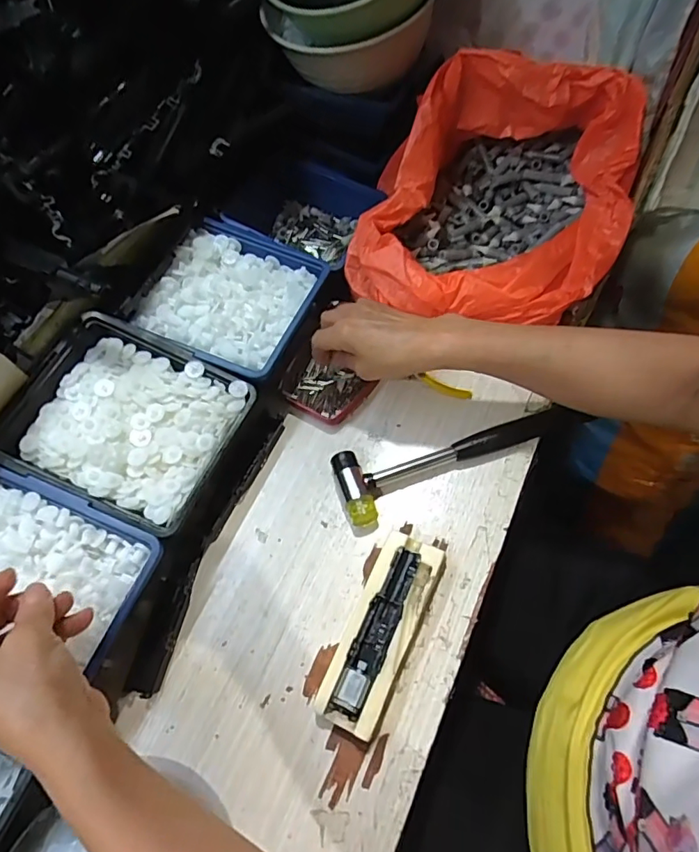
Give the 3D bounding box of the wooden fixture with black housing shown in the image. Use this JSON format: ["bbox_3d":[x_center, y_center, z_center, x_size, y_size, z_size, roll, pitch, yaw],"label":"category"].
[{"bbox_3d":[0.024,0.147,0.380,0.046,0.028,0.135,22,66,15],"label":"wooden fixture with black housing"}]

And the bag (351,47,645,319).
[{"bbox_3d":[0.128,-0.213,0.470,0.236,0.132,0.201,5,63,7],"label":"bag"}]

